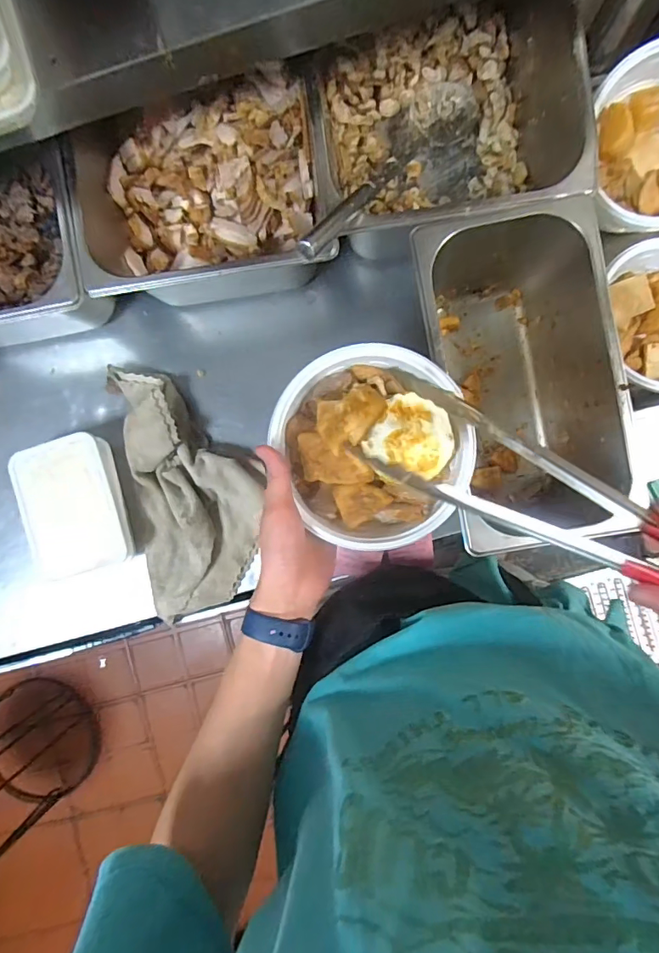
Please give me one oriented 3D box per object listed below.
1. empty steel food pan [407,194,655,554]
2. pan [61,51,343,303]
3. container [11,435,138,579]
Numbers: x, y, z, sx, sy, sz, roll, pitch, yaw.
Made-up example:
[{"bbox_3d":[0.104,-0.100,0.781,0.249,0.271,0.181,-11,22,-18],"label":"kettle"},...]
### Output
[{"bbox_3d":[0.192,-0.100,0.537,0.168,0.161,0.333,-10,89,4],"label":"empty steel food pan"},{"bbox_3d":[-0.135,-0.311,0.553,0.259,0.121,0.242,-11,89,4],"label":"pan"},{"bbox_3d":[-0.319,0.038,0.609,0.118,0.051,0.161,-15,89,3],"label":"container"}]

